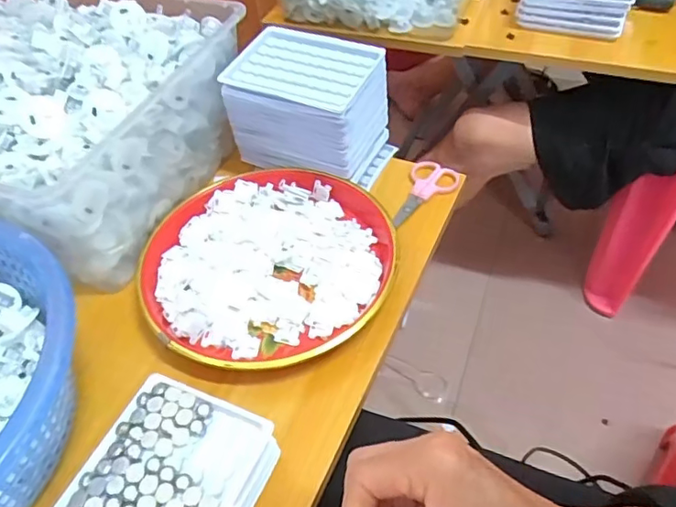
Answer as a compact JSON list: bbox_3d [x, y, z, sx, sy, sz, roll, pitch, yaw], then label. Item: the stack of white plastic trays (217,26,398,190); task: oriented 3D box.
[{"bbox_3d":[-0.025,-0.142,0.559,0.136,0.101,0.100,19,54,19],"label":"stack of white plastic trays"}]

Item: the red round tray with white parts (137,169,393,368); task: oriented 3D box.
[{"bbox_3d":[-0.064,0.009,0.498,0.209,0.034,0.213,-3,50,3],"label":"red round tray with white parts"}]

